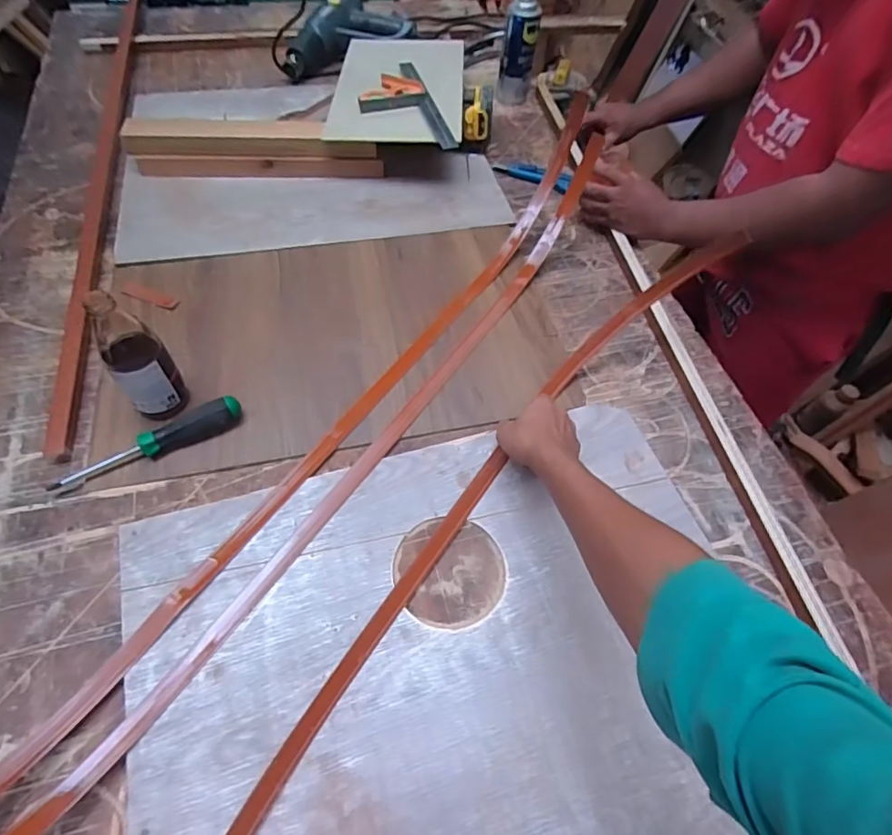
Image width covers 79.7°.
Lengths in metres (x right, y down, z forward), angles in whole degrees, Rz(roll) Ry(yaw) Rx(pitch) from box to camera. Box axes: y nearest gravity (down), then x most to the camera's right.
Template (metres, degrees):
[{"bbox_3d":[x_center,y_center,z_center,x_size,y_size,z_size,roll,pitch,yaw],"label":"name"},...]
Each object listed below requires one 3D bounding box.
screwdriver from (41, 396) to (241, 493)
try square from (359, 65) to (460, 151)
[{"bbox_3d":[-0.339,0.028,0.611,0.208,0.034,0.032,-23,61,-18],"label":"screwdriver"},{"bbox_3d":[-0.076,-0.520,0.883,0.118,0.017,0.278,-13,58,-12],"label":"try square"}]

